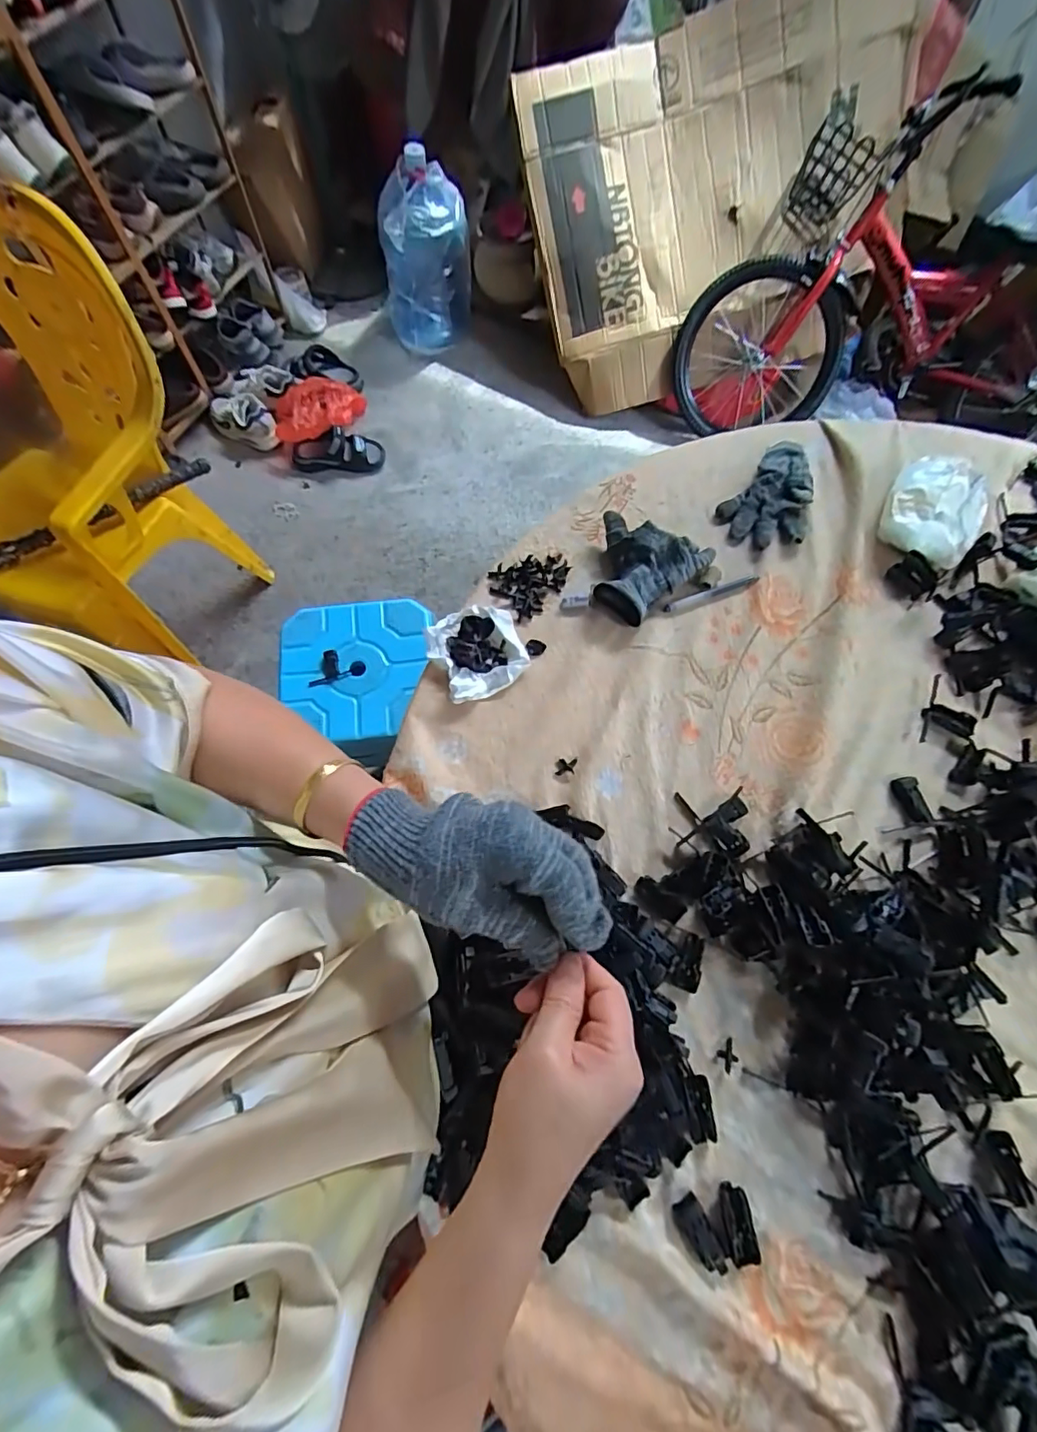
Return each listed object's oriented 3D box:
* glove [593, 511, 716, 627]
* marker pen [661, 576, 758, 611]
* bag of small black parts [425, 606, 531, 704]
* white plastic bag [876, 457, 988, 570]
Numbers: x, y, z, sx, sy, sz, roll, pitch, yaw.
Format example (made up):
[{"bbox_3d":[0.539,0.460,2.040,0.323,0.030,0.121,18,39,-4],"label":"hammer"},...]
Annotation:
[{"bbox_3d":[0.140,-0.168,0.614,0.127,0.035,0.122,27,70,11],"label":"glove"},{"bbox_3d":[0.224,-0.141,0.627,0.121,0.007,0.014,-20,69,-8],"label":"marker pen"},{"bbox_3d":[-0.044,-0.072,0.589,0.096,0.022,0.102,-22,69,-9],"label":"bag of small black parts"},{"bbox_3d":[0.502,-0.253,0.646,0.114,0.043,0.149,41,74,15],"label":"white plastic bag"}]

